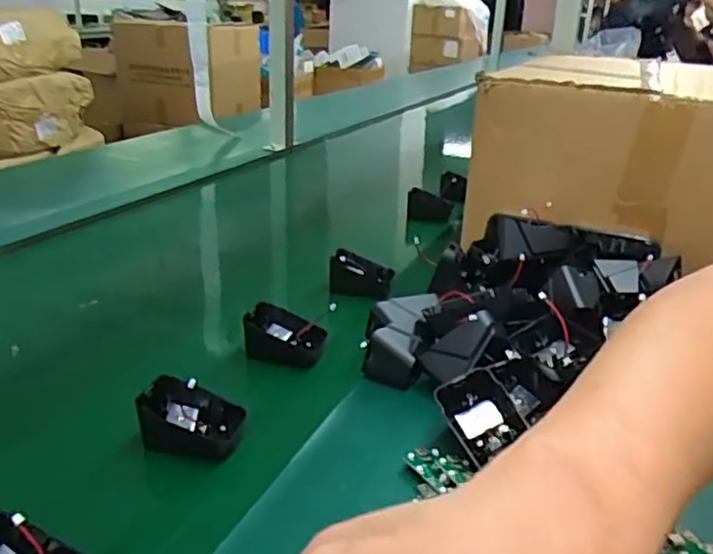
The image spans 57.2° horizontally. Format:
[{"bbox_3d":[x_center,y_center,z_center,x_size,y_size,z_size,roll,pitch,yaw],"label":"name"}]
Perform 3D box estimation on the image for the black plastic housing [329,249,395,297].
[{"bbox_3d":[0.005,-0.004,0.689,0.068,0.044,0.024,1,22,-5],"label":"black plastic housing"}]

